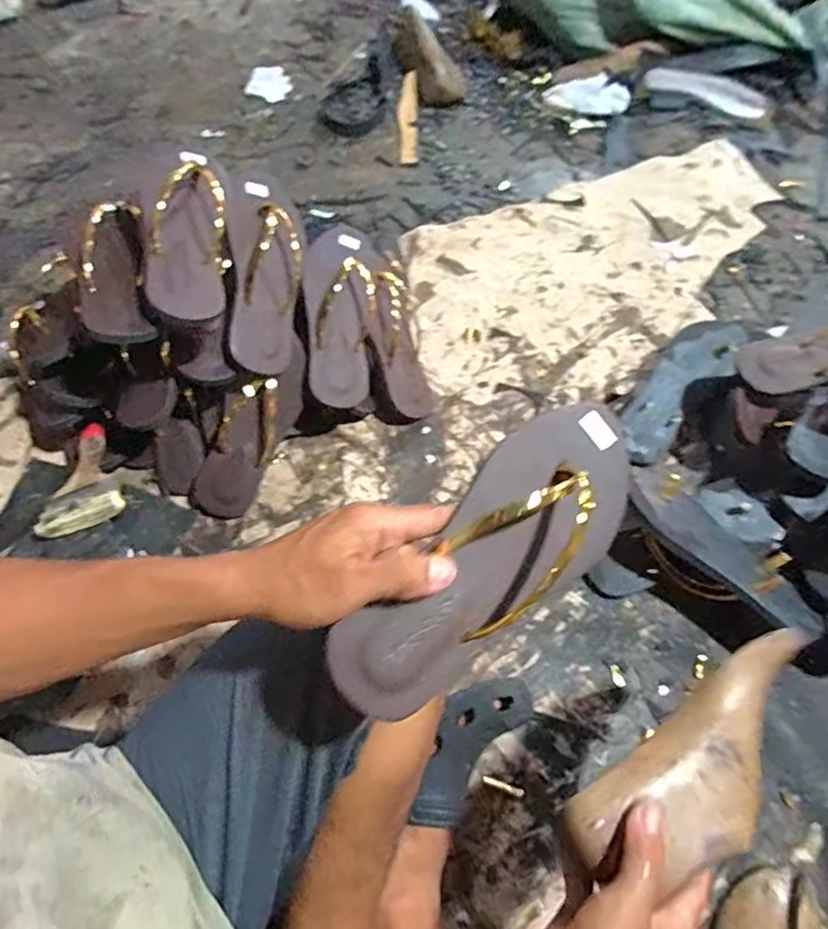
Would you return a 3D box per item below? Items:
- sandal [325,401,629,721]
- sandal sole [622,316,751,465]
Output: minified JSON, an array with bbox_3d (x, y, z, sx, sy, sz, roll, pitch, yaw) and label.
[{"bbox_3d":[0.049,0.052,0.358,0.235,0.060,0.090,-38,87,-15],"label":"sandal"},{"bbox_3d":[0.340,-0.103,0.767,0.076,0.031,0.225,37,85,19],"label":"sandal sole"}]

